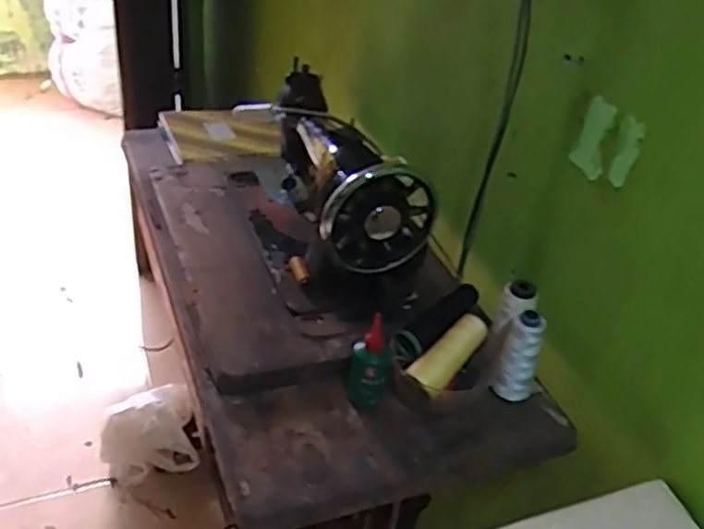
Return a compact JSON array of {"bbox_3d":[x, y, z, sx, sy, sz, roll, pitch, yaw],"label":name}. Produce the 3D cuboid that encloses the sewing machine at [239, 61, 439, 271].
[{"bbox_3d":[-0.039,-0.104,0.963,0.133,0.196,0.337,-12,38,-25],"label":"sewing machine"}]

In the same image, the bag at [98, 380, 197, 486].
[{"bbox_3d":[-0.432,0.360,1.548,0.189,0.141,0.147,-7,37,-19],"label":"bag"}]

